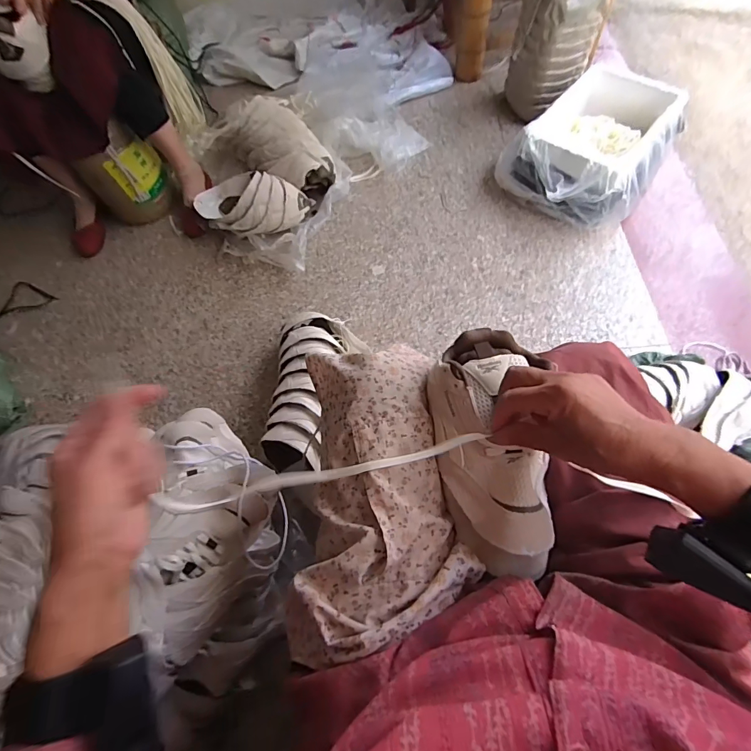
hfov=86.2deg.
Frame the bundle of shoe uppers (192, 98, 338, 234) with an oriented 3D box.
[{"bbox_3d":[-0.324,-0.575,1.123,0.375,0.159,0.389,-20,64,-4],"label":"bundle of shoe uppers"}]

